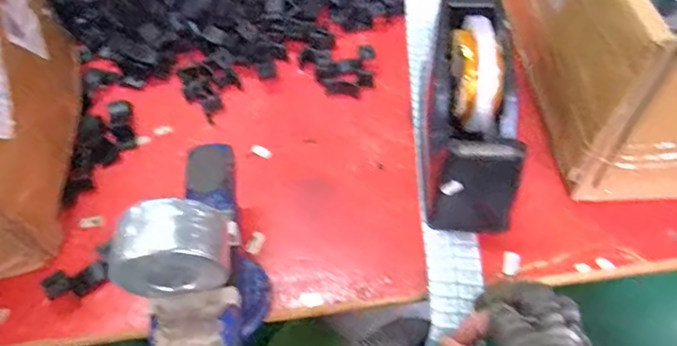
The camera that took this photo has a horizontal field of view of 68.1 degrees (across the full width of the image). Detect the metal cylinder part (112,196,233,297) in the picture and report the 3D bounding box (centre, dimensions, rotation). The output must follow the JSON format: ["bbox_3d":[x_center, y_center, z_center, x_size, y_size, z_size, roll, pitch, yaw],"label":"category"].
[{"bbox_3d":[-0.094,0.044,0.289,0.061,0.050,0.039,-20,57,-10],"label":"metal cylinder part"}]

